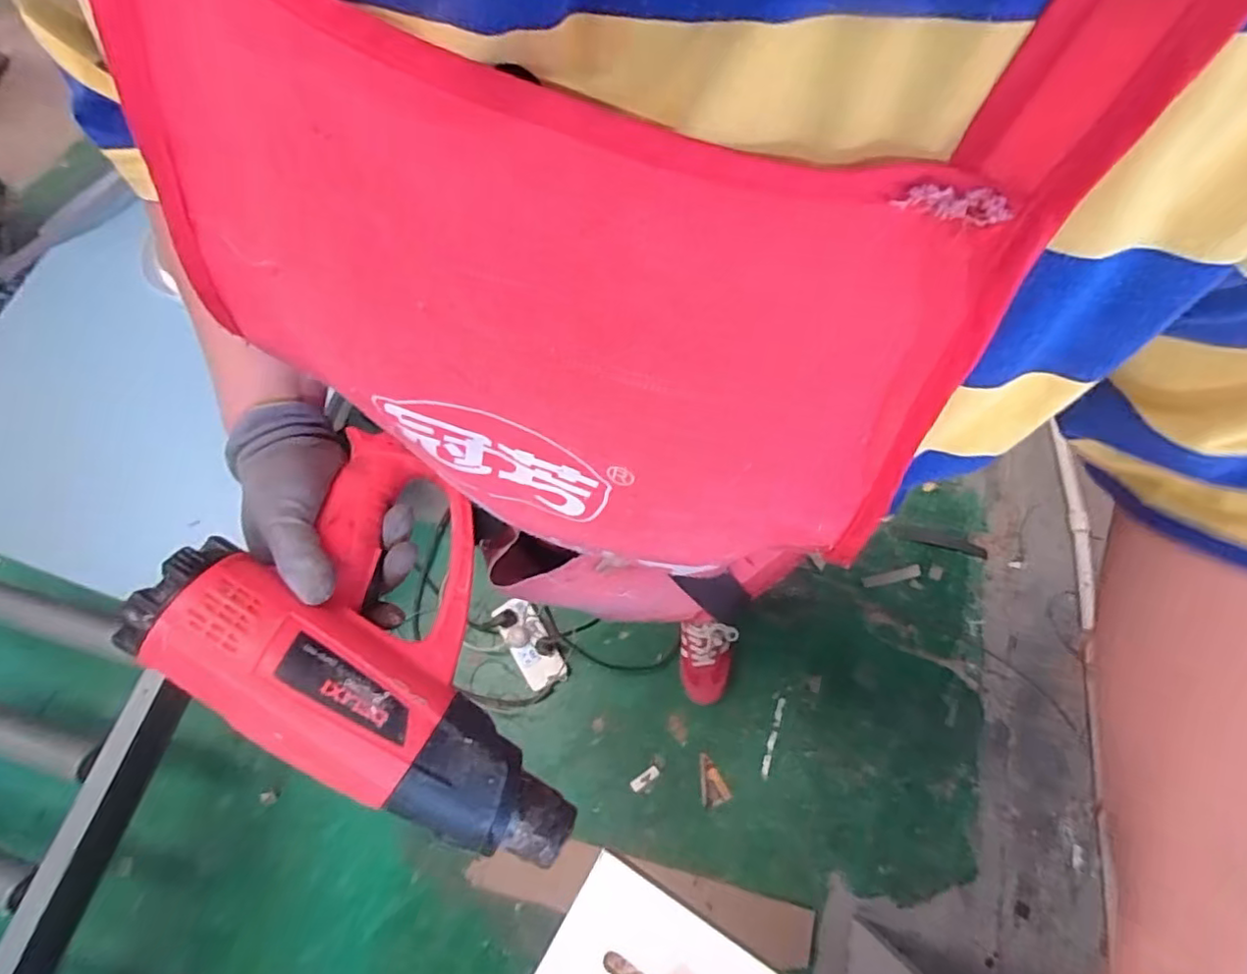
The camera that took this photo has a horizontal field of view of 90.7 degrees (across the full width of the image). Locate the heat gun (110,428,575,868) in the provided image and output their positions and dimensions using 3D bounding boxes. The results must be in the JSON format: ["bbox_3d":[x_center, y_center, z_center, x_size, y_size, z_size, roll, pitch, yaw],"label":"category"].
[{"bbox_3d":[-0.130,0.110,0.358,0.246,0.078,0.161,45,43,4],"label":"heat gun"}]

